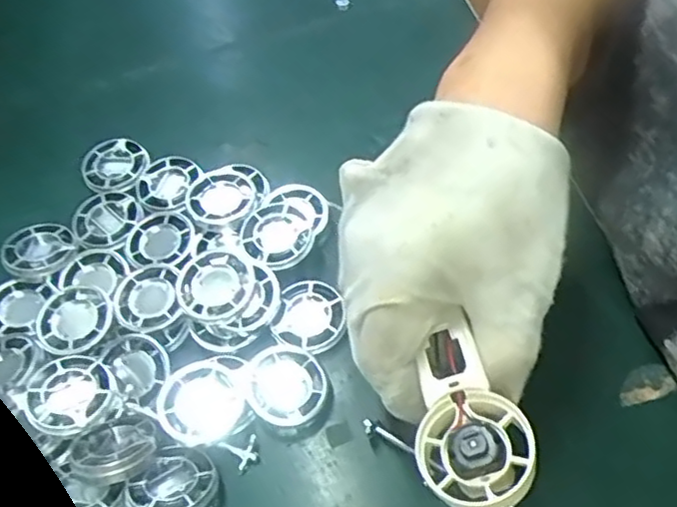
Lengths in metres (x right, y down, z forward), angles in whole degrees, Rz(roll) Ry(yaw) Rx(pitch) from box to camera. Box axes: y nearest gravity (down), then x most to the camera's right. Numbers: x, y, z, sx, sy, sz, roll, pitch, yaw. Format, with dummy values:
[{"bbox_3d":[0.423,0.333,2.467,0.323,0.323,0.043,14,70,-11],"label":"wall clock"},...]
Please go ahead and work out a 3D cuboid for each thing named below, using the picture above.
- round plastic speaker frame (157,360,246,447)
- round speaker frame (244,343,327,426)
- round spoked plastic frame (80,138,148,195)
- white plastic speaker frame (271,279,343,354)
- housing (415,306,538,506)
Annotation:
[{"bbox_3d":[-0.063,0.069,0.310,0.036,0.010,0.038,-4,59,6],"label":"round plastic speaker frame"},{"bbox_3d":[-0.025,0.063,0.317,0.036,0.010,0.037,-4,59,6],"label":"round speaker frame"},{"bbox_3d":[-0.136,-0.053,0.408,0.039,0.009,0.039,-4,59,6],"label":"round spoked plastic frame"},{"bbox_3d":[-0.015,0.029,0.331,0.033,0.010,0.038,7,60,12],"label":"white plastic speaker frame"},{"bbox_3d":[0.044,0.057,0.234,0.037,0.015,0.066,-10,54,-3],"label":"housing"}]

